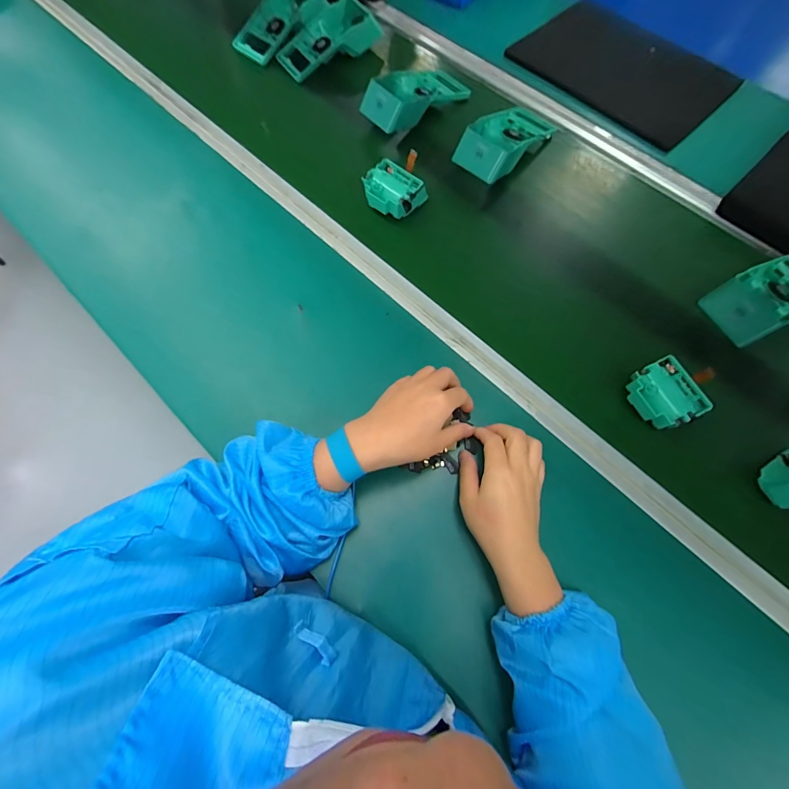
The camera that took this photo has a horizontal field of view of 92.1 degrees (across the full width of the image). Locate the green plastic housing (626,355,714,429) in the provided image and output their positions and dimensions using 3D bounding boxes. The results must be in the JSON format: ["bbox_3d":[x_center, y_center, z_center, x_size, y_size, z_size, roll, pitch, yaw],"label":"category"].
[{"bbox_3d":[0.311,-0.001,0.436,0.062,0.026,0.070,-24,72,-9],"label":"green plastic housing"}]

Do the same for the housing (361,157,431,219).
[{"bbox_3d":[-0.003,-0.293,0.551,0.075,0.032,0.068,33,73,11],"label":"housing"}]

